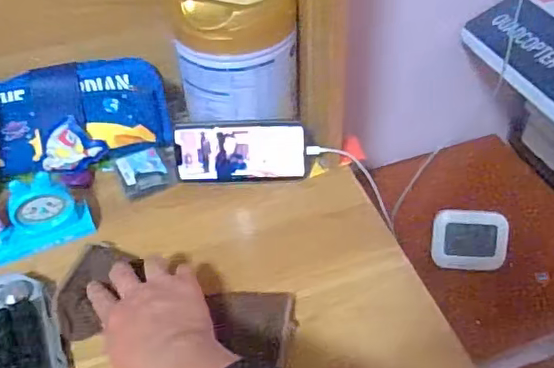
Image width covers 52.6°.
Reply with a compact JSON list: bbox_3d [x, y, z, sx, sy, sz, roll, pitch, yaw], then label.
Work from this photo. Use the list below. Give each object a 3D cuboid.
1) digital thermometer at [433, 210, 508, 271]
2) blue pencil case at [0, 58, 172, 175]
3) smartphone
[{"bbox_3d":[0.291,0.086,0.845,0.107,0.090,0.027,1,15,11],"label":"digital thermometer"},{"bbox_3d":[-0.237,-0.078,0.645,0.219,0.108,0.050,-8,6,-5],"label":"blue pencil case"},{"bbox_3d":[-0.041,-0.035,0.621,0.143,0.068,0.007,-1,20,1],"label":"smartphone"}]

